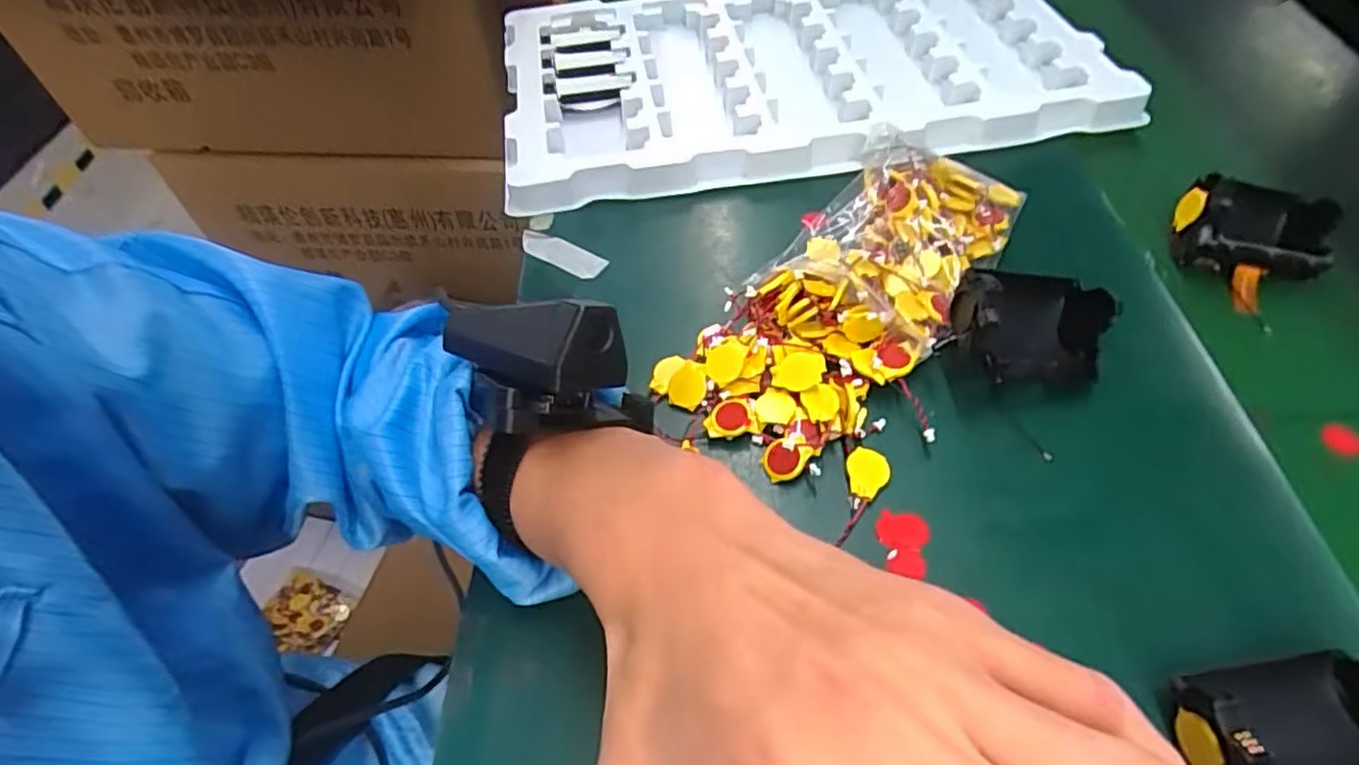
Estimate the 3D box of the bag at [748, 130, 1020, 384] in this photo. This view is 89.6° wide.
[{"bbox_3d":[0.121,-0.081,0.387,0.101,0.025,0.172,30,59,22],"label":"bag"}]

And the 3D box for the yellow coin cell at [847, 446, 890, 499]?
[{"bbox_3d":[0.087,0.041,0.313,0.019,0.004,0.025,4,53,5],"label":"yellow coin cell"}]

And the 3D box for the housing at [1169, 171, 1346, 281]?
[{"bbox_3d":[0.326,-0.084,0.387,0.072,0.045,0.035,9,53,8],"label":"housing"}]

